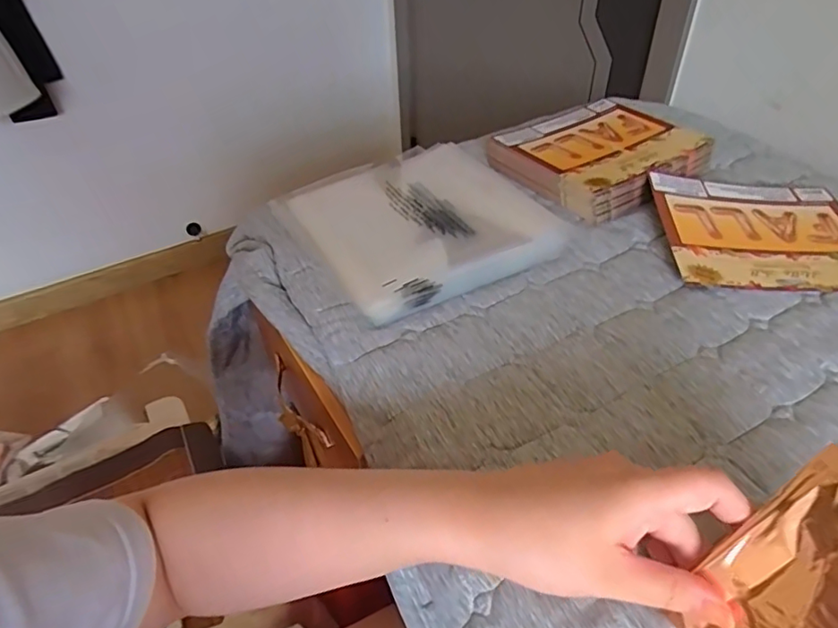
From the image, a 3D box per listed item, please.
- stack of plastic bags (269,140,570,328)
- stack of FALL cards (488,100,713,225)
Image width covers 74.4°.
[{"bbox_3d":[-0.005,-0.099,0.575,0.224,0.035,0.238,-25,46,-22],"label":"stack of plastic bags"},{"bbox_3d":[0.215,-0.189,0.652,0.206,0.038,0.178,-27,46,-24],"label":"stack of FALL cards"}]

